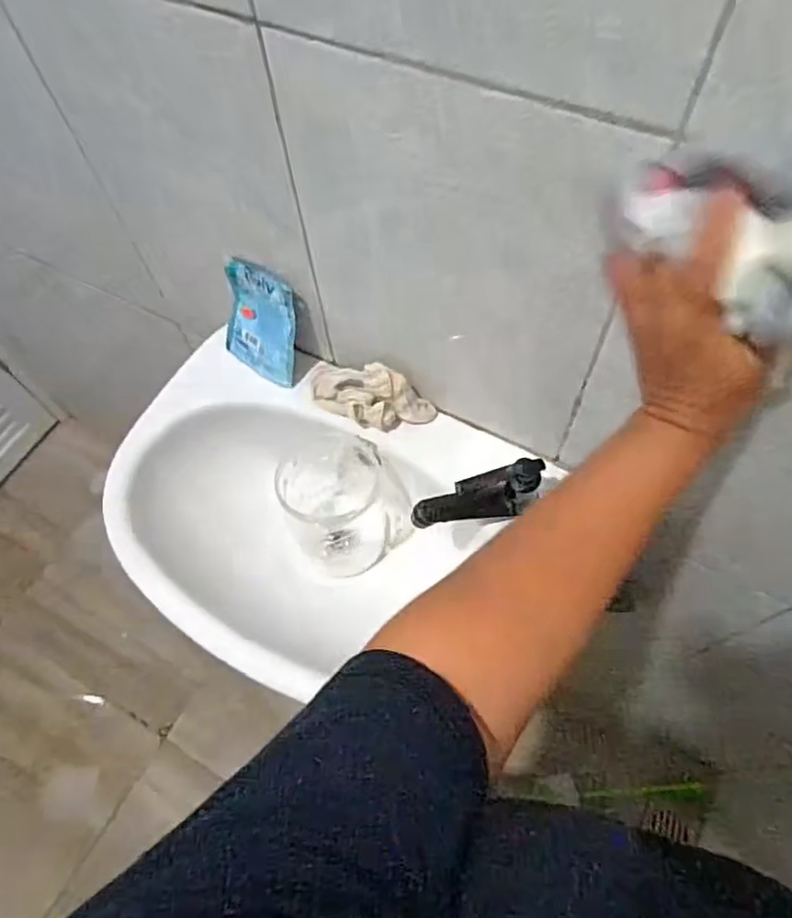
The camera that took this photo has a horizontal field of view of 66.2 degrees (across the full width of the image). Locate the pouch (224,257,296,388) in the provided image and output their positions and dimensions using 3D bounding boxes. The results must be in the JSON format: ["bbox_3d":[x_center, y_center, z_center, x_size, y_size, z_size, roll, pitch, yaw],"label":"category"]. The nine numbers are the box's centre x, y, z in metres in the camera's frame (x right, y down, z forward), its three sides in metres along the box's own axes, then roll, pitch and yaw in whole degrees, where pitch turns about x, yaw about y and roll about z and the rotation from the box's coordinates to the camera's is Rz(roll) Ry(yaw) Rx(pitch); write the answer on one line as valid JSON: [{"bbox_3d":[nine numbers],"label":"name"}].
[{"bbox_3d":[-0.134,-0.136,0.600,0.084,0.116,0.015,30,44,20],"label":"pouch"}]

